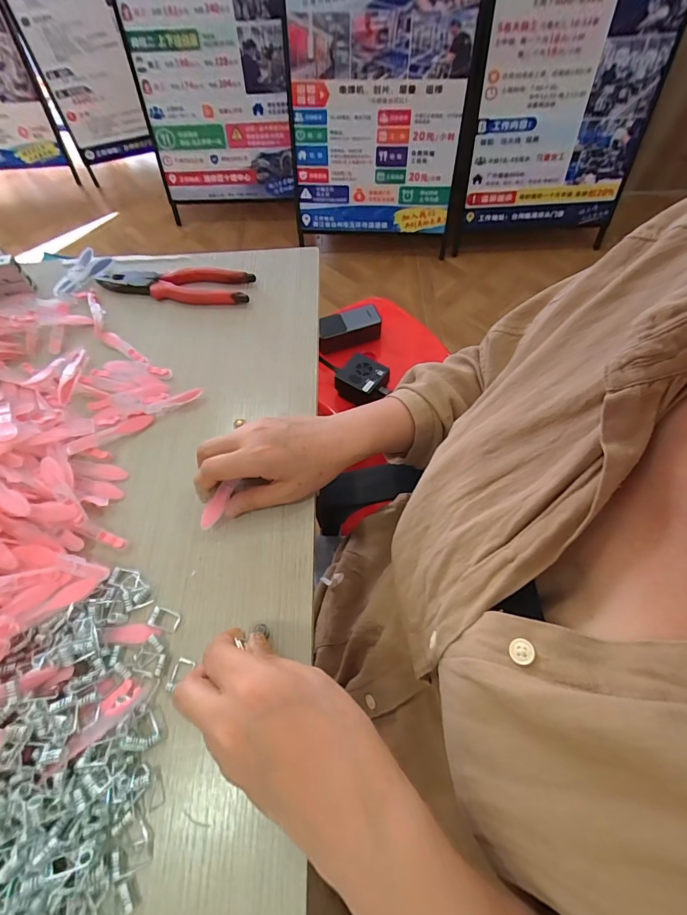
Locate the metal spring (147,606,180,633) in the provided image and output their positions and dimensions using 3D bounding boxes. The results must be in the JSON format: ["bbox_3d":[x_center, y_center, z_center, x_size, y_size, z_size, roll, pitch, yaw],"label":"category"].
[{"bbox_3d":[-0.135,0.122,0.301,0.022,0.005,0.013,14,63,9],"label":"metal spring"}]

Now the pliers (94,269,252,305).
[{"bbox_3d":[-0.192,-0.197,0.450,0.180,0.017,0.039,6,62,5],"label":"pliers"}]

